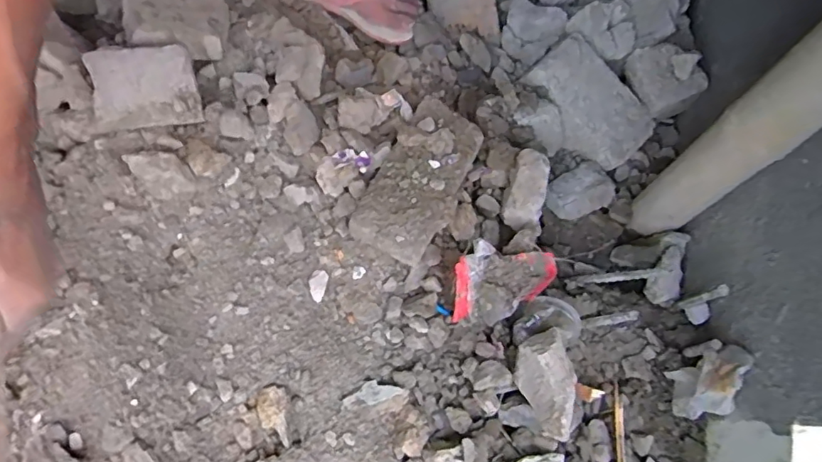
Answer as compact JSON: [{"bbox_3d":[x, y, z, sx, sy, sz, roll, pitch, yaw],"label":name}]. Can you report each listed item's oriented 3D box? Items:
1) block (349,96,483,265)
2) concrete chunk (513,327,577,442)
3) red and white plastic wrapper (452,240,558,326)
[{"bbox_3d":[0.014,-0.068,0.735,0.111,0.071,0.217,25,73,8],"label":"block"},{"bbox_3d":[0.160,0.173,0.635,0.071,0.083,0.109,-23,73,-8],"label":"concrete chunk"},{"bbox_3d":[0.112,0.070,0.697,0.112,0.033,0.108,14,102,8],"label":"red and white plastic wrapper"}]

